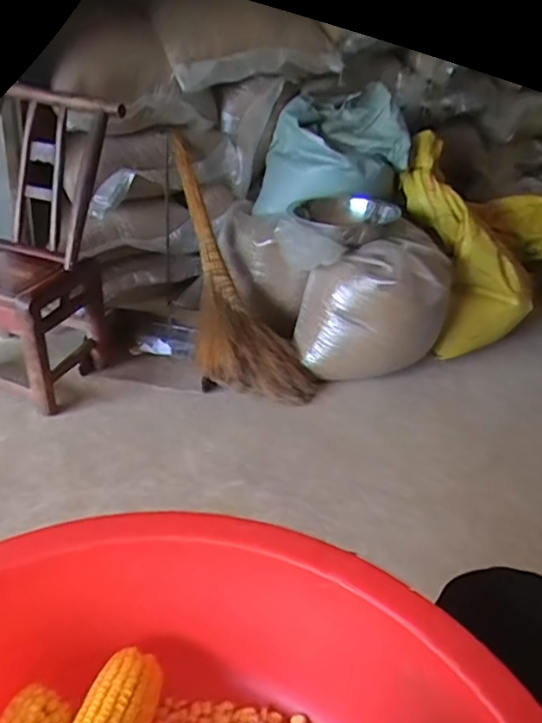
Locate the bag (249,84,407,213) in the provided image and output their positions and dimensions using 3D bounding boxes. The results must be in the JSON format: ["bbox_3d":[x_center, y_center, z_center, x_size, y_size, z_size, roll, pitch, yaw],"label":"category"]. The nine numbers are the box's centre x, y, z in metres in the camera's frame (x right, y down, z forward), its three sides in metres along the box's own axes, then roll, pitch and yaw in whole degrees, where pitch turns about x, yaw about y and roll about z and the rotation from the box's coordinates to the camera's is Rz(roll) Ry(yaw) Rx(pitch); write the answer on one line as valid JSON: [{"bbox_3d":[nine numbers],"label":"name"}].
[{"bbox_3d":[0.166,-0.553,1.587,0.372,0.354,0.309,5,31,-2],"label":"bag"}]

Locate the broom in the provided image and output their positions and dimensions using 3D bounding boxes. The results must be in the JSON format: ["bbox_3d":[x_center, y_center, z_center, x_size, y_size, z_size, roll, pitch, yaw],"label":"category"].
[{"bbox_3d":[-0.137,-0.220,1.487,0.266,0.088,0.741,-16,76,-31],"label":"broom"}]

